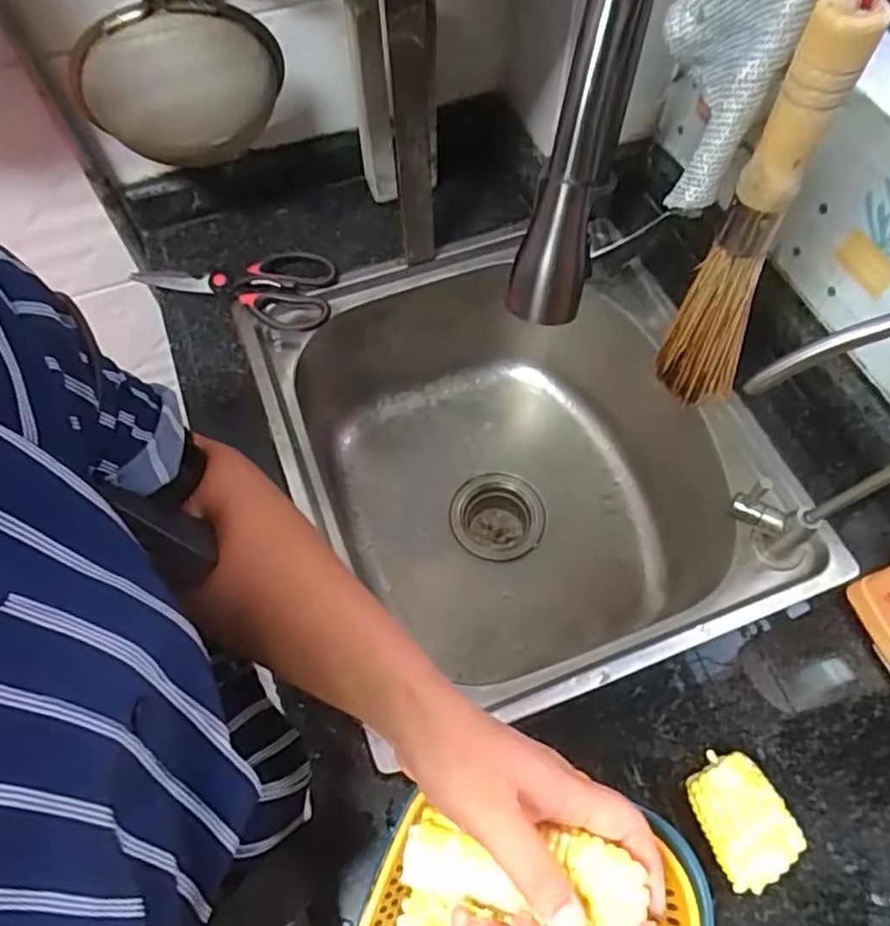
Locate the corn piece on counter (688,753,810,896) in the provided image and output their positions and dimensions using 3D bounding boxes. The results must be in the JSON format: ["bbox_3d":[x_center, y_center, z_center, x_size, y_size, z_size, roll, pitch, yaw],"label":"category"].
[{"bbox_3d":[0.185,0.227,0.418,0.051,0.054,0.068,-27,66,-13],"label":"corn piece on counter"}]

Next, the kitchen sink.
[{"bbox_3d":[0.054,0.030,0.670,0.383,0.250,0.438,-18,64,-9],"label":"kitchen sink"}]

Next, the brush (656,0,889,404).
[{"bbox_3d":[0.175,-0.120,0.369,0.029,0.242,0.048,-37,68,-17],"label":"brush"}]

